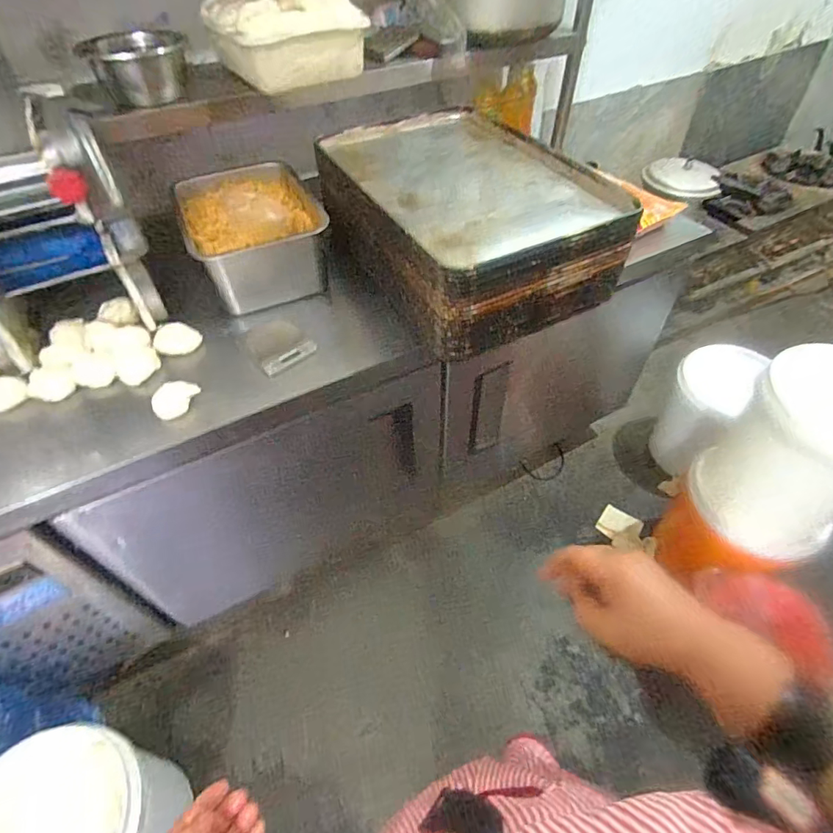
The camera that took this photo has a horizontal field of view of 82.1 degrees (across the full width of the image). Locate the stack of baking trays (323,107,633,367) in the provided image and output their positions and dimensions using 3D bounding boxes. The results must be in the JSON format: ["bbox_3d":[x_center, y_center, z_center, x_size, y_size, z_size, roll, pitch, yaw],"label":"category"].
[{"bbox_3d":[0.087,-0.413,0.983,0.401,0.182,0.596,-24,53,-18],"label":"stack of baking trays"}]

